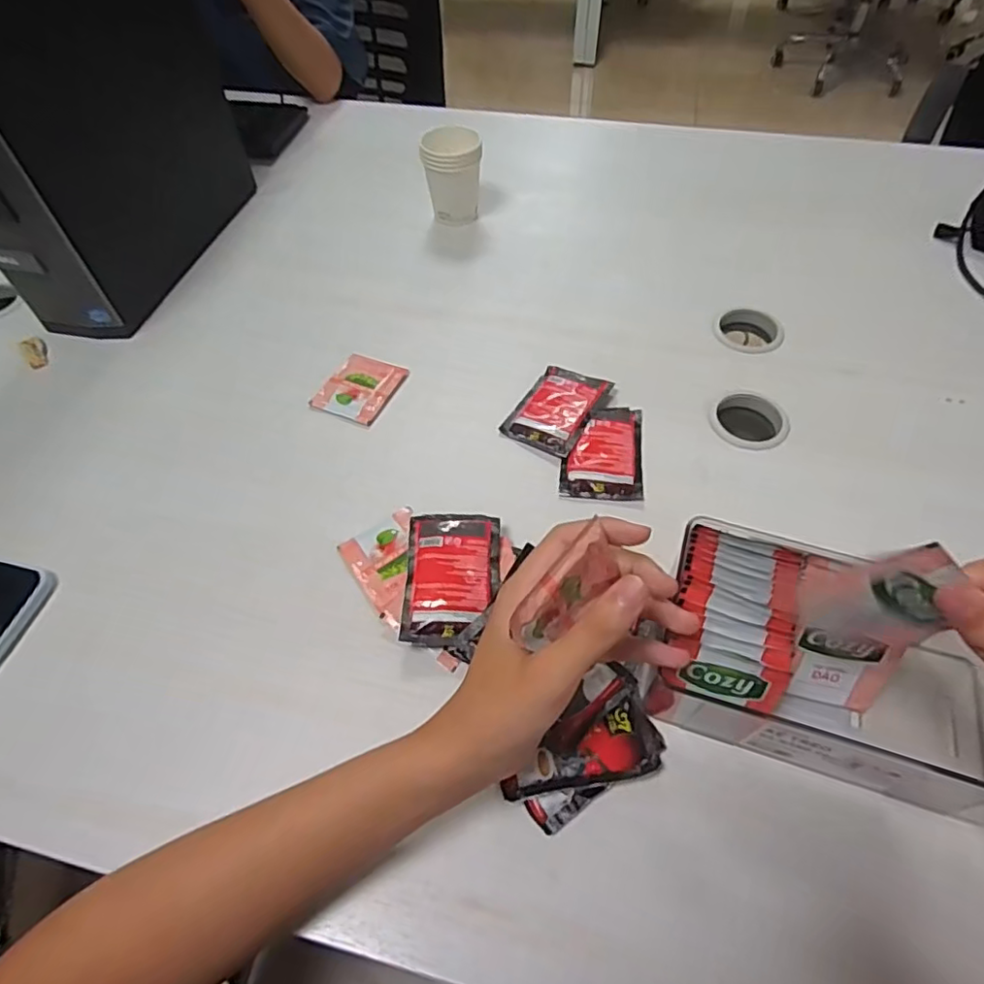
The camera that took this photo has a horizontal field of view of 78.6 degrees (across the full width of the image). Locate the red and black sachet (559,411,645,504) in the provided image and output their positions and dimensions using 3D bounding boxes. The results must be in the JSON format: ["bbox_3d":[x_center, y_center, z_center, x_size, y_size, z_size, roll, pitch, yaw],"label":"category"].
[{"bbox_3d":[0.095,-0.034,0.511,0.067,0.009,0.102,5,57,5],"label":"red and black sachet"}]

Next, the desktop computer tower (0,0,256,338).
[{"bbox_3d":[-0.371,-0.349,0.555,0.086,0.277,0.304,12,56,10],"label":"desktop computer tower"}]

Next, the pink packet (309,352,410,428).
[{"bbox_3d":[-0.125,-0.098,0.562,0.064,0.004,0.076,21,60,14],"label":"pink packet"}]

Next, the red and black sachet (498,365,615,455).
[{"bbox_3d":[0.058,-0.076,0.537,0.064,0.015,0.091,26,61,17],"label":"red and black sachet"}]

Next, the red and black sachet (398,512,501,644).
[{"bbox_3d":[-0.028,0.059,0.433,0.066,0.007,0.100,1,61,1],"label":"red and black sachet"}]

